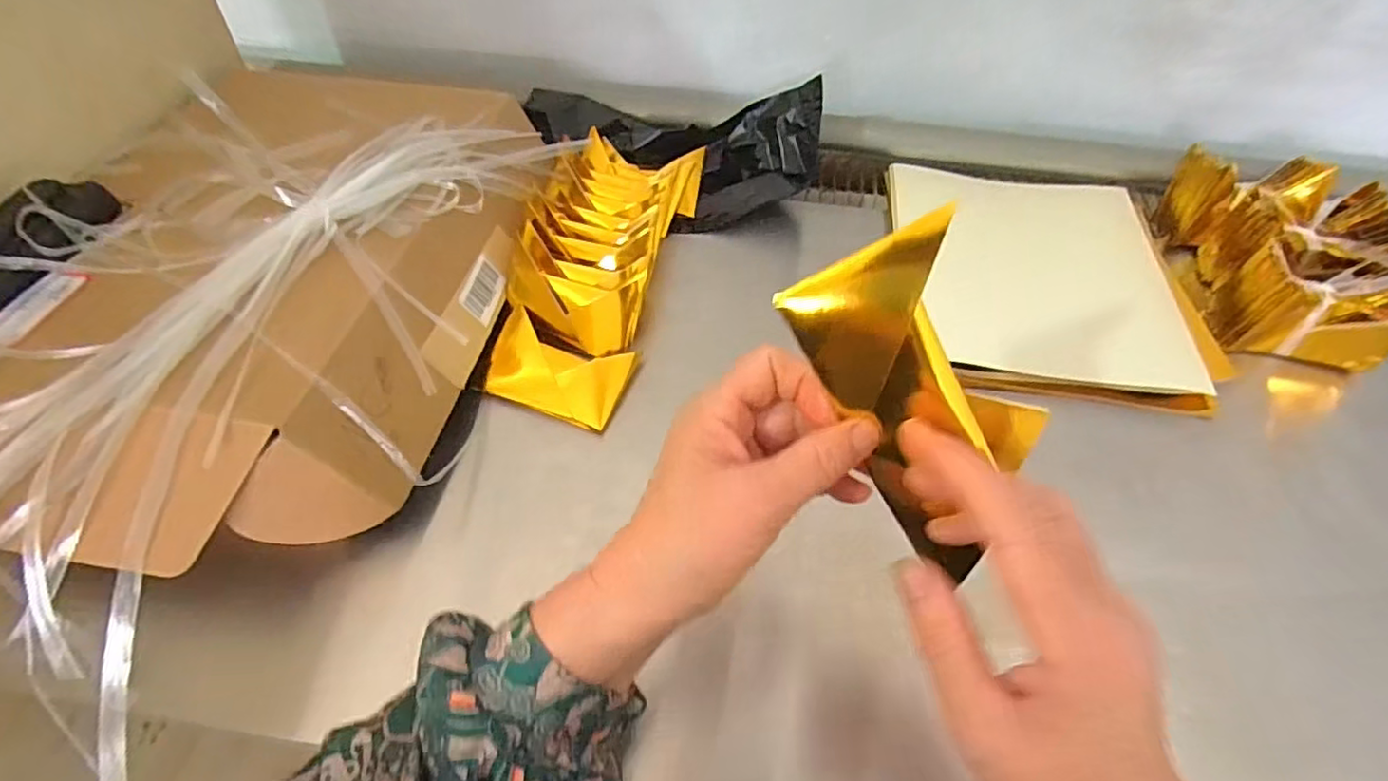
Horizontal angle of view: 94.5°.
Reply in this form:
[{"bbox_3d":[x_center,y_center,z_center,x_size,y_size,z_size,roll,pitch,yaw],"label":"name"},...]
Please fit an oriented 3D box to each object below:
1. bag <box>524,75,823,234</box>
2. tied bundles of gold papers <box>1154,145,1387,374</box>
[{"bbox_3d":[-0.022,-0.218,0.584,0.272,0.085,0.107,6,52,3],"label":"bag"},{"bbox_3d":[0.476,-0.113,0.520,0.109,0.082,0.196,8,52,5],"label":"tied bundles of gold papers"}]

